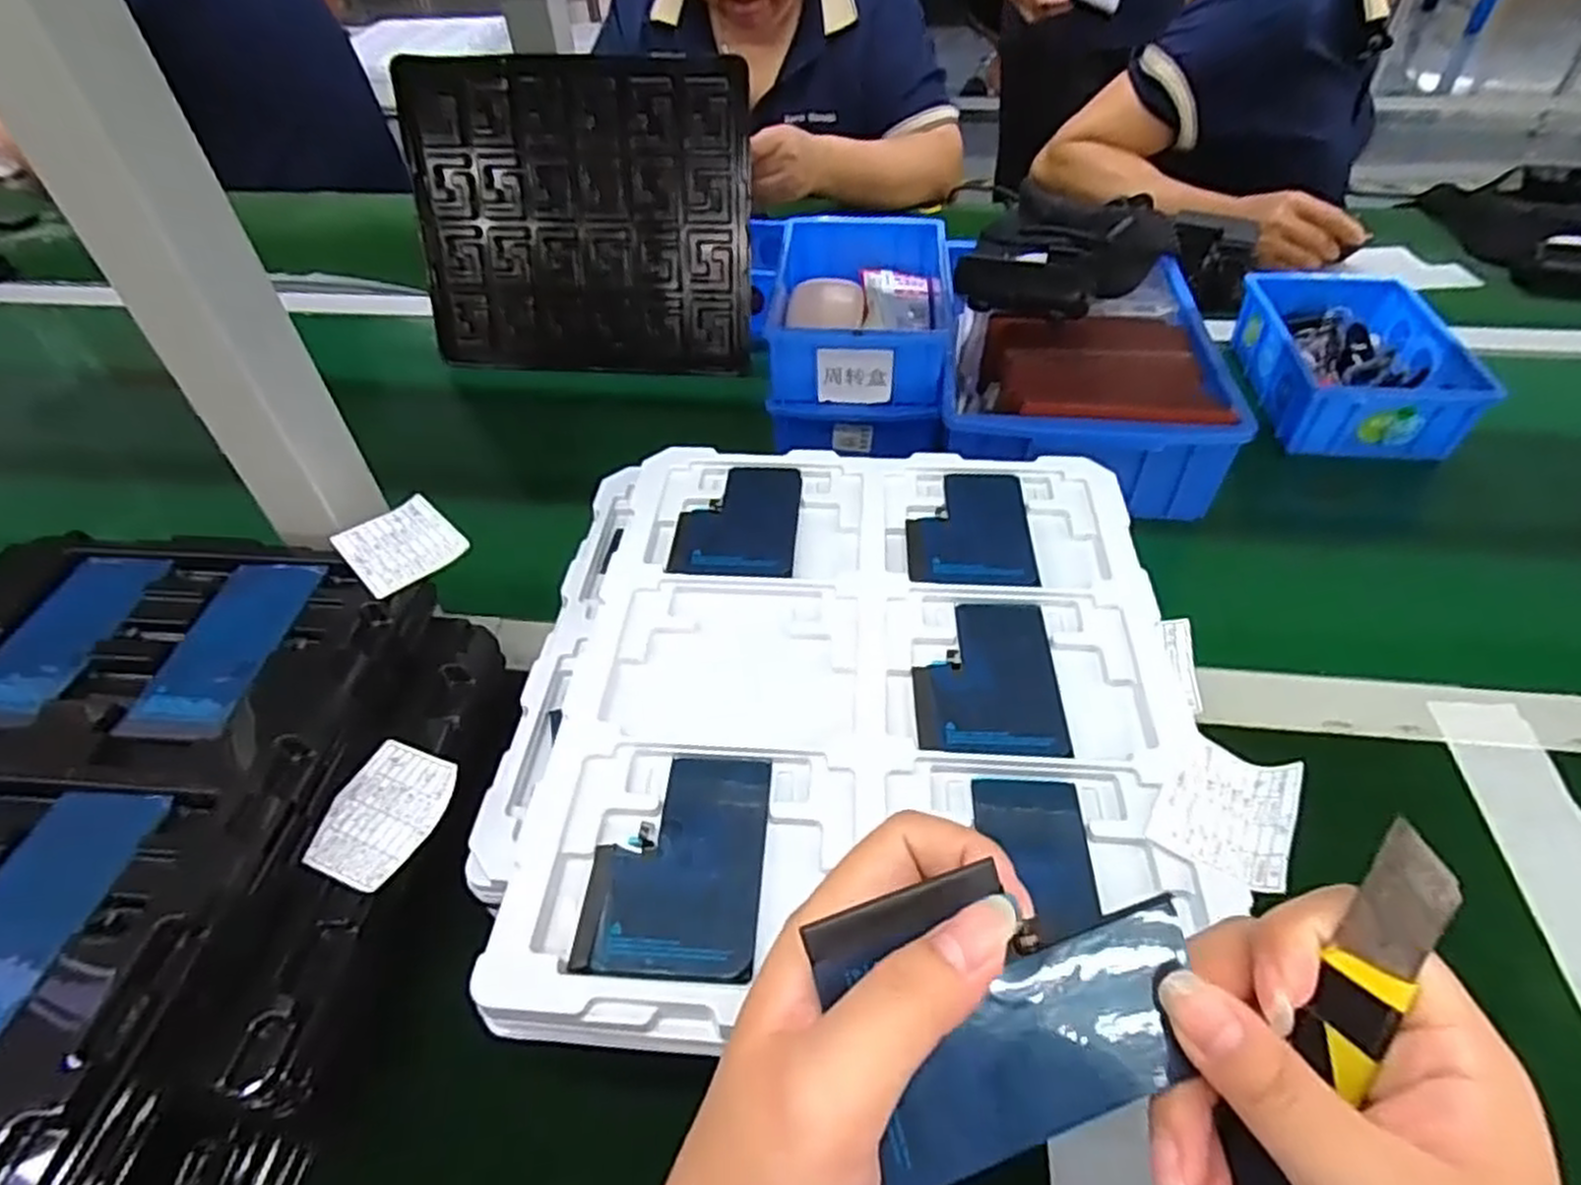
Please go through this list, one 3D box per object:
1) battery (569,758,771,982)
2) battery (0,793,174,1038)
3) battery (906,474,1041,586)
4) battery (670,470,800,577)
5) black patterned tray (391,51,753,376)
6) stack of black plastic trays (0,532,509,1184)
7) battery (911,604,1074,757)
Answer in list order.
[{"bbox_3d":[-0.044,0.107,0.317,0.067,0.006,0.091,1,47,3],"label":"battery"},{"bbox_3d":[-0.274,0.117,0.280,0.052,0.008,0.098,1,47,3],"label":"battery"},{"bbox_3d":[0.100,-0.038,0.442,0.069,0.005,0.092,1,47,3],"label":"battery"},{"bbox_3d":[-0.030,-0.043,0.451,0.068,0.004,0.089,1,47,3],"label":"battery"},{"bbox_3d":[-0.186,-0.325,0.696,0.298,0.251,0.017,3,29,4],"label":"black patterned tray"},{"bbox_3d":[-0.285,0.101,0.345,0.269,0.081,0.279,3,47,5],"label":"stack of black plastic trays"},{"bbox_3d":[0.093,0.039,0.374,0.068,0.005,0.088,0,47,2],"label":"battery"}]

